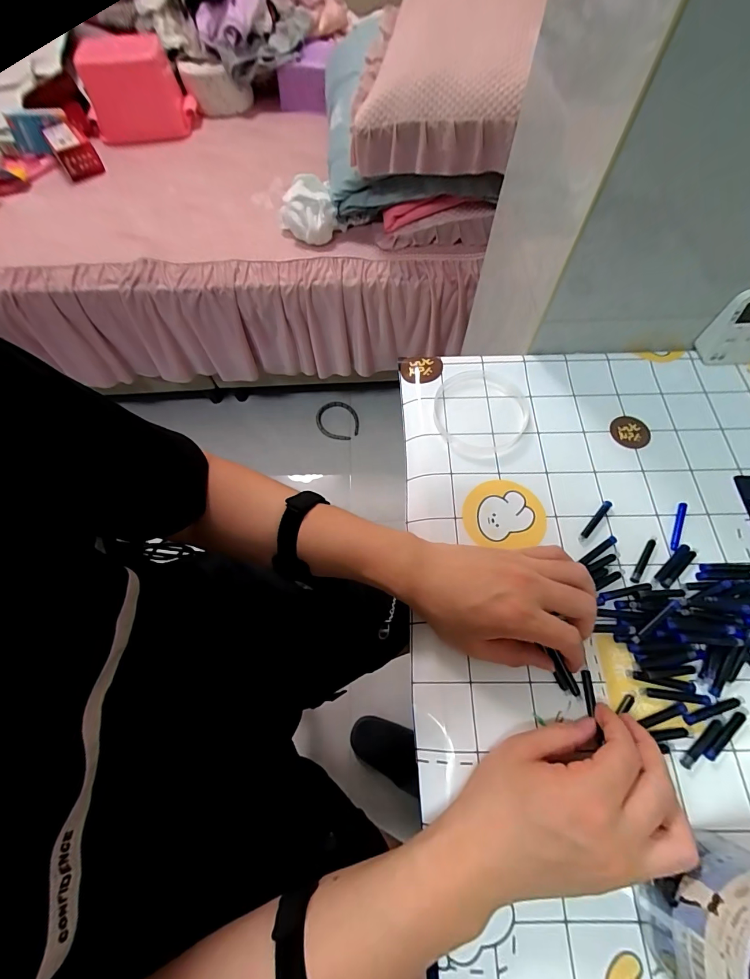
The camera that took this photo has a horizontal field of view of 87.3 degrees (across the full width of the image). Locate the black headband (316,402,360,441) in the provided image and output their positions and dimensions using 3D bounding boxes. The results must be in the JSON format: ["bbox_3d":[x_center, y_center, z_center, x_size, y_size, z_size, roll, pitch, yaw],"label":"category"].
[{"bbox_3d":[-0.122,-0.226,1.289,0.135,0.012,0.143,1,62,-1],"label":"black headband"}]

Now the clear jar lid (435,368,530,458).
[{"bbox_3d":[0.116,-0.086,0.430,0.097,0.008,0.108,35,71,16],"label":"clear jar lid"}]

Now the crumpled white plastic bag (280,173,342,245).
[{"bbox_3d":[-0.154,-0.637,0.893,0.125,0.081,0.126,-15,63,-9],"label":"crumpled white plastic bag"}]

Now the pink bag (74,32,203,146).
[{"bbox_3d":[-0.619,-1.050,1.039,0.251,0.153,0.167,-6,62,-5],"label":"pink bag"}]

